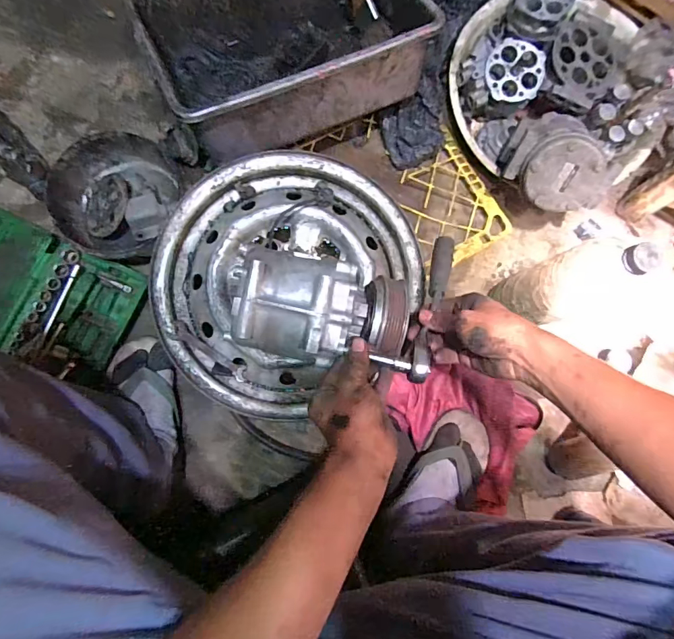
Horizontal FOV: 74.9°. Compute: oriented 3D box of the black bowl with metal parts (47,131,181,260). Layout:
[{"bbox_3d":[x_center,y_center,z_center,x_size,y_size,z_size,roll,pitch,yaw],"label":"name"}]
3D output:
[{"bbox_3d":[-0.353,-0.196,0.714,0.188,0.078,0.208,-1,83,-4],"label":"black bowl with metal parts"}]

